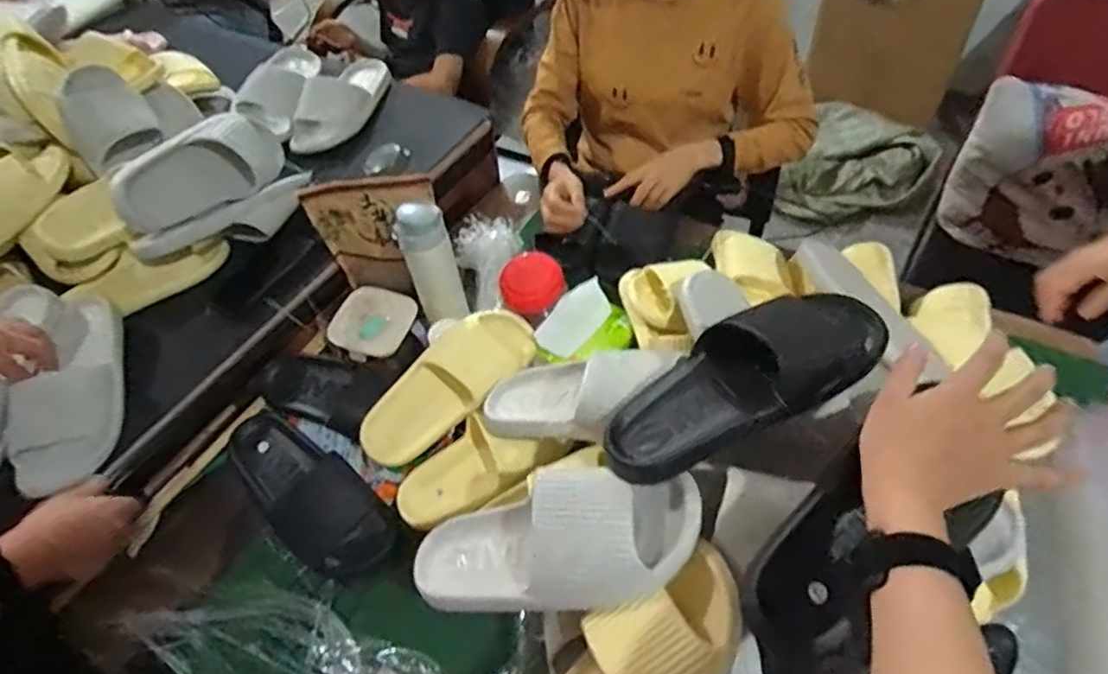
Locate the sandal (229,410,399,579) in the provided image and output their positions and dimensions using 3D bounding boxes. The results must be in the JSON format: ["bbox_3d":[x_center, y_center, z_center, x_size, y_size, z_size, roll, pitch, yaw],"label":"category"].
[{"bbox_3d":[-0.306,0.192,0.795,0.282,0.069,0.111,32,61,26],"label":"sandal"}]

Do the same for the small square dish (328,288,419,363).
[{"bbox_3d":[-0.265,-0.018,0.933,0.106,0.035,0.105,11,54,13],"label":"small square dish"}]

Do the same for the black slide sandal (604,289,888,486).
[{"bbox_3d":[0.166,0.036,0.582,0.266,0.060,0.099,-32,54,4],"label":"black slide sandal"}]

